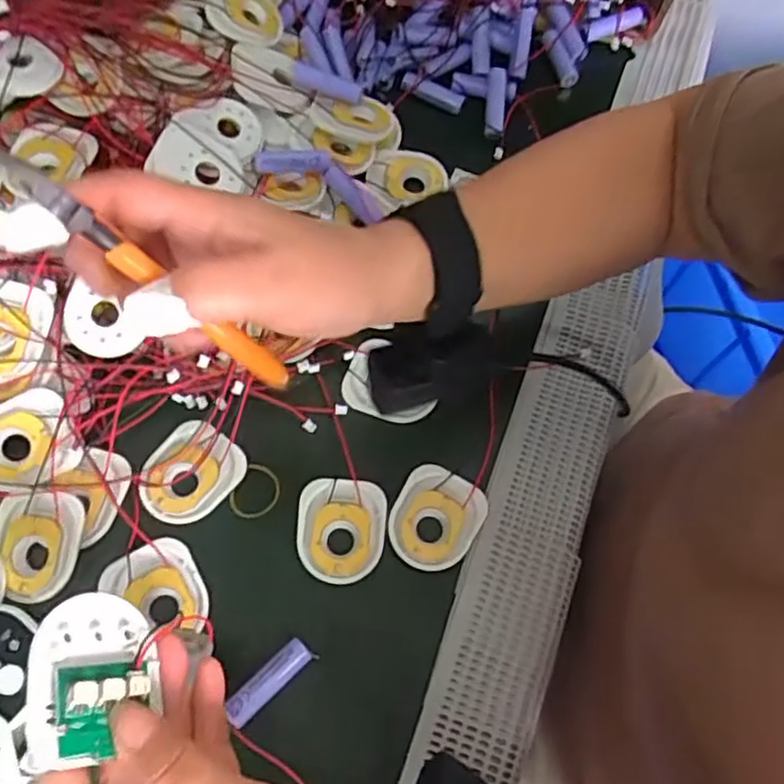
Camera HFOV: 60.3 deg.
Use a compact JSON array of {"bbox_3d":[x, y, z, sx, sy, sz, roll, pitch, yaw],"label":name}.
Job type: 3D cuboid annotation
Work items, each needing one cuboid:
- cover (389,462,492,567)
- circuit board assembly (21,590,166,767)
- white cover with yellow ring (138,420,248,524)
[{"bbox_3d":[0.025,0.072,0.387,0.048,0.005,0.057,29,69,11],"label":"cover"},{"bbox_3d":[-0.106,0.102,0.246,0.044,0.010,0.059,21,38,-37],"label":"circuit board assembly"},{"bbox_3d":[-0.117,0.046,0.387,0.050,0.010,0.058,36,70,13],"label":"white cover with yellow ring"}]

